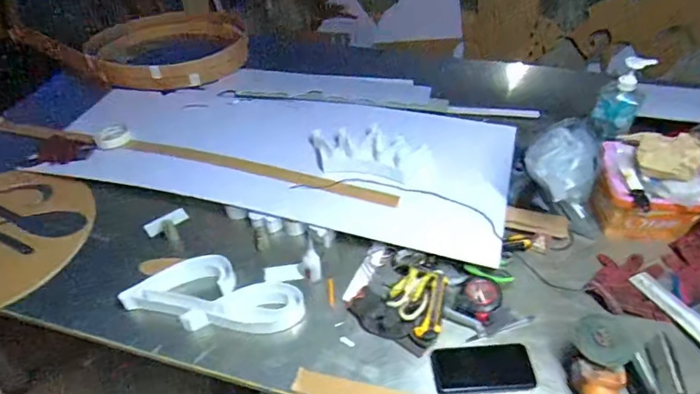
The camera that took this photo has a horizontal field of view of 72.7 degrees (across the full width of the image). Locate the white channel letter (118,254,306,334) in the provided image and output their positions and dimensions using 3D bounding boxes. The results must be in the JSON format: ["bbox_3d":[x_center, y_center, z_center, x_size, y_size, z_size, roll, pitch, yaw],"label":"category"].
[{"bbox_3d":[-0.255,0.186,0.919,0.330,0.044,0.150,12,47,14],"label":"white channel letter"}]

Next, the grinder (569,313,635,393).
[{"bbox_3d":[0.381,0.306,0.724,0.098,0.076,0.292,14,48,17],"label":"grinder"}]

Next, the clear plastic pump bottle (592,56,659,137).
[{"bbox_3d":[0.607,-0.223,1.064,0.094,0.169,0.054,22,50,23],"label":"clear plastic pump bottle"}]

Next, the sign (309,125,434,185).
[{"bbox_3d":[0.045,-0.107,1.151,0.295,0.040,0.145,5,46,8],"label":"sign"}]

